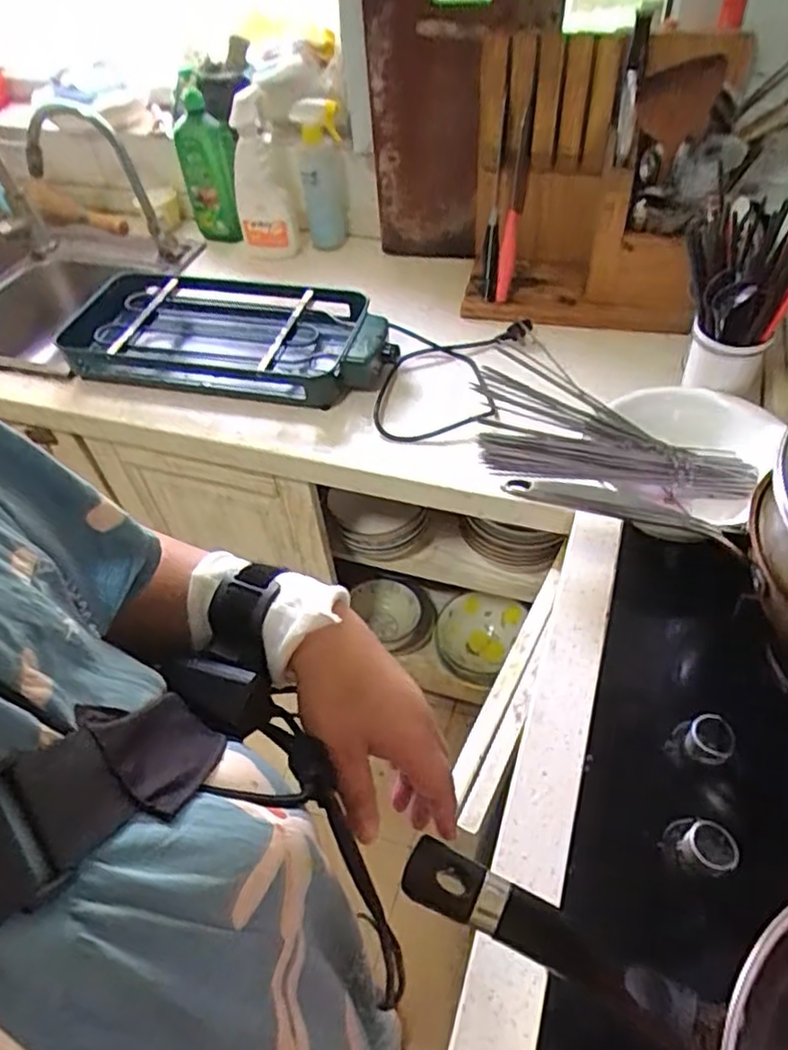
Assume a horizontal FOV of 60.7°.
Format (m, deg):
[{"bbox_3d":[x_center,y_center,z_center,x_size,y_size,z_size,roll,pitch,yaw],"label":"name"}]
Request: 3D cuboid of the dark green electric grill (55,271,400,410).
[{"bbox_3d":[-0.266,-0.298,1.051,0.531,0.072,0.229,11,47,13],"label":"dark green electric grill"}]

